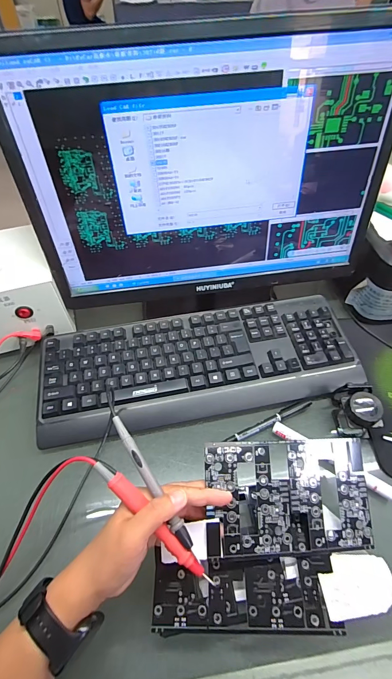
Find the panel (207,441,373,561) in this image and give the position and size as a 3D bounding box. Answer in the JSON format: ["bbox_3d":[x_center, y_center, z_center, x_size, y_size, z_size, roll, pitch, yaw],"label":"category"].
[{"bbox_3d":[0.092,0.153,0.319,0.163,0.006,0.100,1,75,-7],"label":"panel"}]

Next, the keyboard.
[{"bbox_3d":[0.007,0.032,0.456,0.426,0.037,0.153,-8,51,-5],"label":"keyboard"}]

